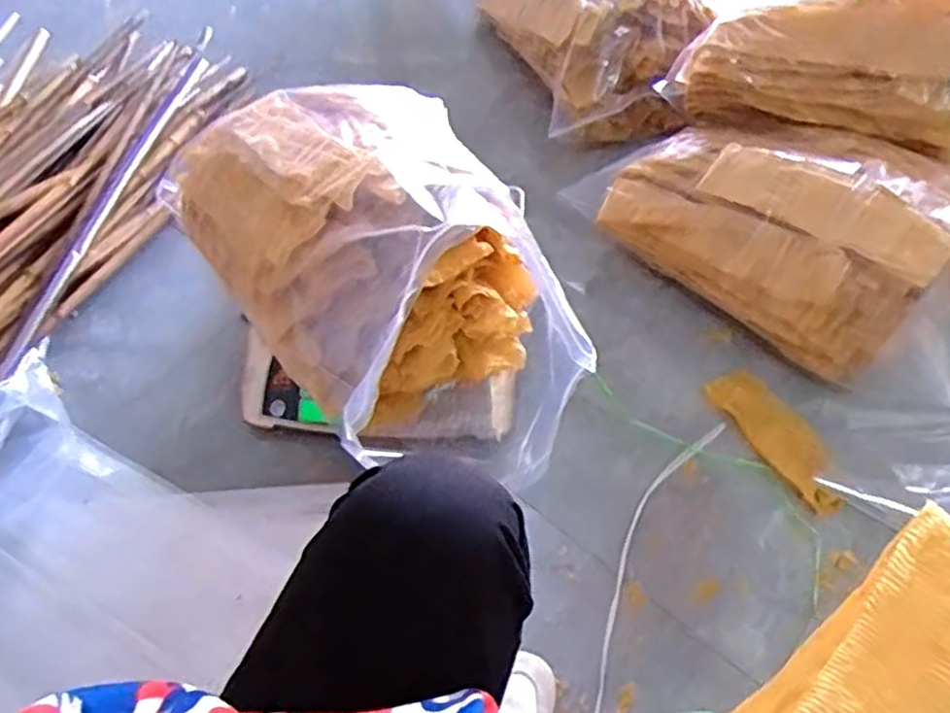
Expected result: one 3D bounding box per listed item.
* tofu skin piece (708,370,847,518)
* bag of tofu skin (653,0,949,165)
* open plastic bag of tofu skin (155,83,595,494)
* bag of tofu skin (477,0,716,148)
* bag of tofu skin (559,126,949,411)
[{"bbox_3d":[0.365,0.095,0.857,0.064,0.031,0.191,-28,61,-15],"label":"tofu skin piece"},{"bbox_3d":[0.503,-0.378,0.900,0.493,0.165,0.246,9,57,23],"label":"bag of tofu skin"},{"bbox_3d":[-0.101,-0.093,0.750,0.294,0.345,0.477,-27,60,-15],"label":"open plastic bag of tofu skin"},{"bbox_3d":[0.178,-0.536,1.137,0.251,0.168,0.415,-15,58,-8],"label":"bag of tofu skin"},{"bbox_3d":[0.371,-0.150,0.864,0.202,0.170,0.484,-36,63,-19],"label":"bag of tofu skin"}]

